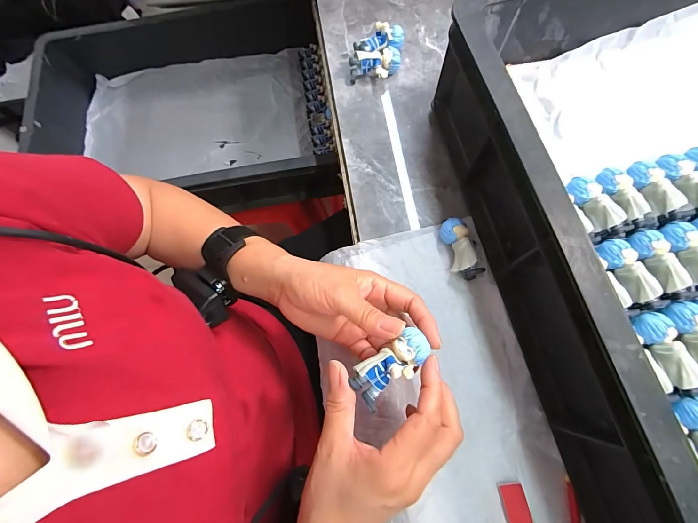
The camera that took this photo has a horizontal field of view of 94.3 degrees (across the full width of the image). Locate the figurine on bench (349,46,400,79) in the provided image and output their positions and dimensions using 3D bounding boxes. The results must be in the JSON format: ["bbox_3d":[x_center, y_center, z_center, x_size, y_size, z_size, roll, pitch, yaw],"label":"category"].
[{"bbox_3d":[0.031,-0.227,0.380,0.057,0.026,0.028,-10,72,-2],"label":"figurine on bench"}]

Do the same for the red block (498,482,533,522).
[{"bbox_3d":[0.133,0.197,0.253,0.018,0.005,0.039,-12,72,-3],"label":"red block"}]

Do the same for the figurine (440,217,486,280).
[{"bbox_3d":[0.105,-0.012,0.310,0.023,0.030,0.057,-14,73,-4],"label":"figurine"}]

